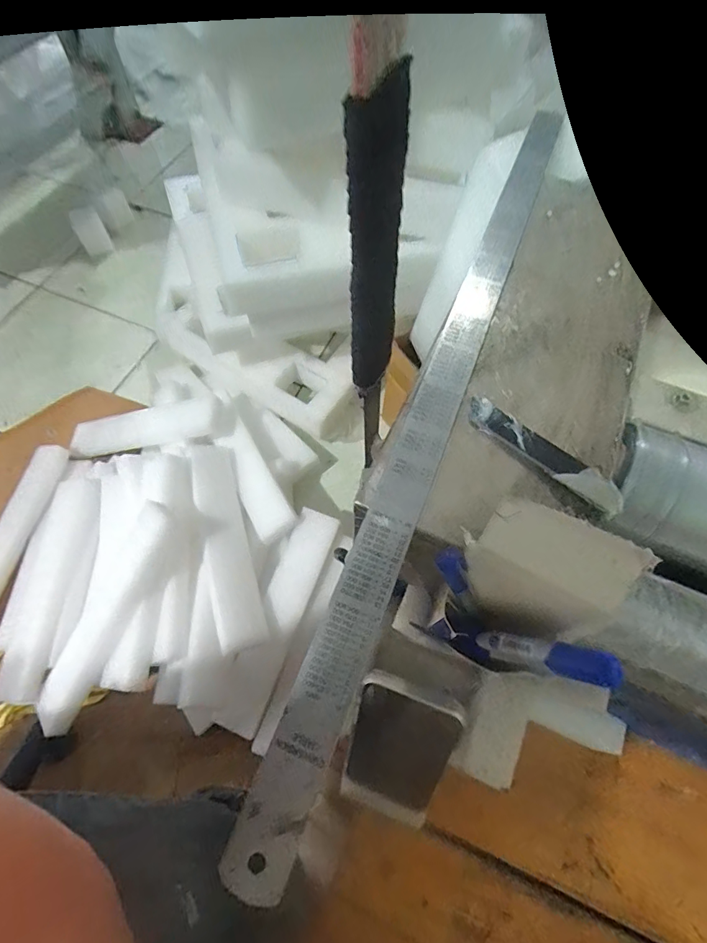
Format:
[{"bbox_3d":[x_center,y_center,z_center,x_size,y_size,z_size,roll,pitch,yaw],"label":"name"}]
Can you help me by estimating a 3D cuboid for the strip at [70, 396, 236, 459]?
[{"bbox_3d":[-0.414,-0.090,0.905,0.367,0.034,0.092,-8,63,14],"label":"strip"}]

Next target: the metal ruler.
[{"bbox_3d":[0.066,-0.074,0.292,0.030,0.007,0.579,22,66,4],"label":"metal ruler"}]

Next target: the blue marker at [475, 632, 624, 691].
[{"bbox_3d":[0.099,0.099,0.237,0.010,0.084,0.015,37,65,-18],"label":"blue marker"}]

